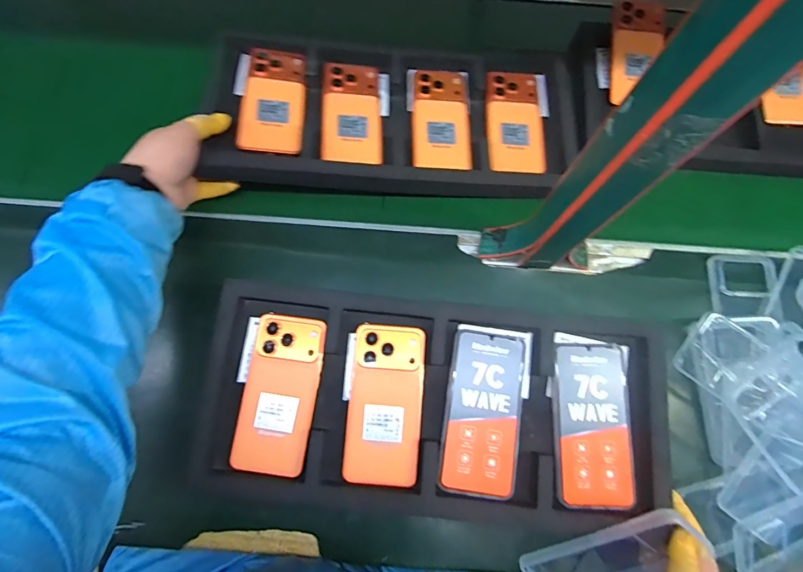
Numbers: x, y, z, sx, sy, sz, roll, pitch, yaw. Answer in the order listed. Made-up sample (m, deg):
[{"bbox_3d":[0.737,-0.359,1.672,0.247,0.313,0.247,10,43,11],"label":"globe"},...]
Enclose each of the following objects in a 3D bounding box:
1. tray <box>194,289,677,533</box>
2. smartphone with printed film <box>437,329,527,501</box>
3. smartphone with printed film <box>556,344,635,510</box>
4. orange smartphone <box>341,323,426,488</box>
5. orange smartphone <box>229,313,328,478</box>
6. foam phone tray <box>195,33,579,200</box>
[{"bbox_3d":[0.026,0.131,0.435,0.494,0.045,0.235,8,73,2],"label":"tray"},{"bbox_3d":[0.086,0.132,0.421,0.076,0.009,0.163,8,73,2],"label":"smartphone with printed film"},{"bbox_3d":[0.201,0.145,0.421,0.074,0.013,0.159,4,73,1],"label":"smartphone with printed film"},{"bbox_3d":[-0.017,0.122,0.426,0.077,0.011,0.160,5,73,1],"label":"orange smartphone"},{"bbox_3d":[-0.129,0.113,0.429,0.076,0.014,0.160,8,73,2],"label":"orange smartphone"},{"bbox_3d":[0.003,-0.229,0.542,0.477,0.032,0.221,0,73,-8],"label":"foam phone tray"}]

